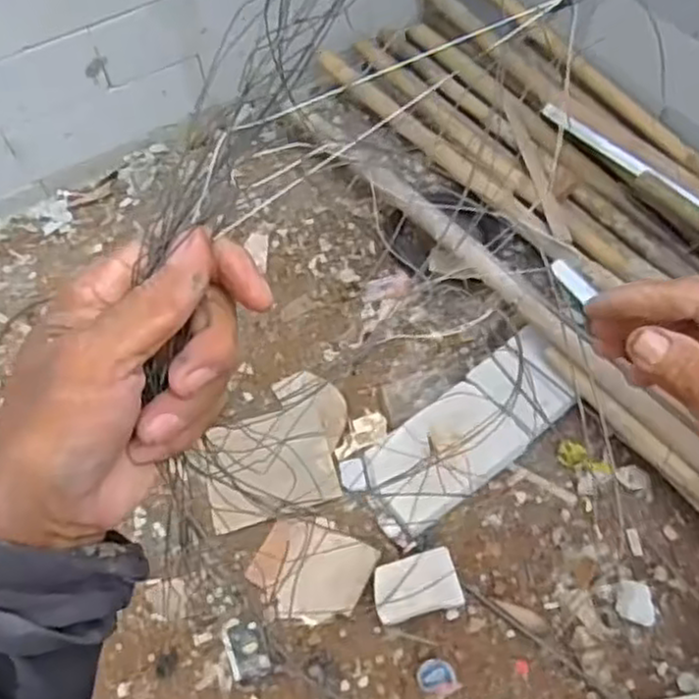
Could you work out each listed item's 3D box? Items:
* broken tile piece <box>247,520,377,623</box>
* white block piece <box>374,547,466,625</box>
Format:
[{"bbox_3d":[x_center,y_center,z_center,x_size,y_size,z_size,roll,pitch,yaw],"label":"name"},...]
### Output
[{"bbox_3d":[-0.082,0.467,1.548,0.239,0.014,0.194,18,64,15],"label":"broken tile piece"},{"bbox_3d":[0.138,0.488,1.515,0.174,0.028,0.118,-15,71,0],"label":"white block piece"}]

